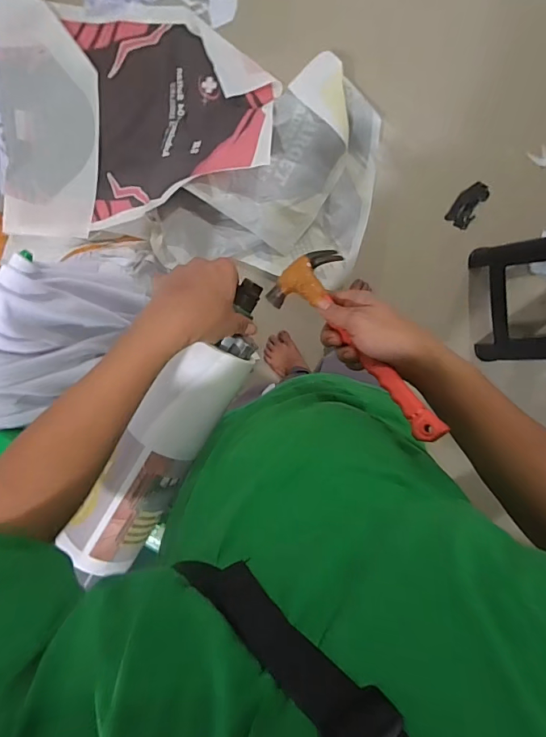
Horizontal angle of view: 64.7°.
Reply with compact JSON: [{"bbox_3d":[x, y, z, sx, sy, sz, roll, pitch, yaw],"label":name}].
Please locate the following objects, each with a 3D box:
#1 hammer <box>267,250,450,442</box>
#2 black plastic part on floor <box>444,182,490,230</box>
[{"bbox_3d":[0.086,-0.031,0.465,0.092,0.031,0.268,-33,54,3],"label":"hammer"},{"bbox_3d":[0.637,-0.533,1.398,0.086,0.025,0.151,31,94,-3],"label":"black plastic part on floor"}]

